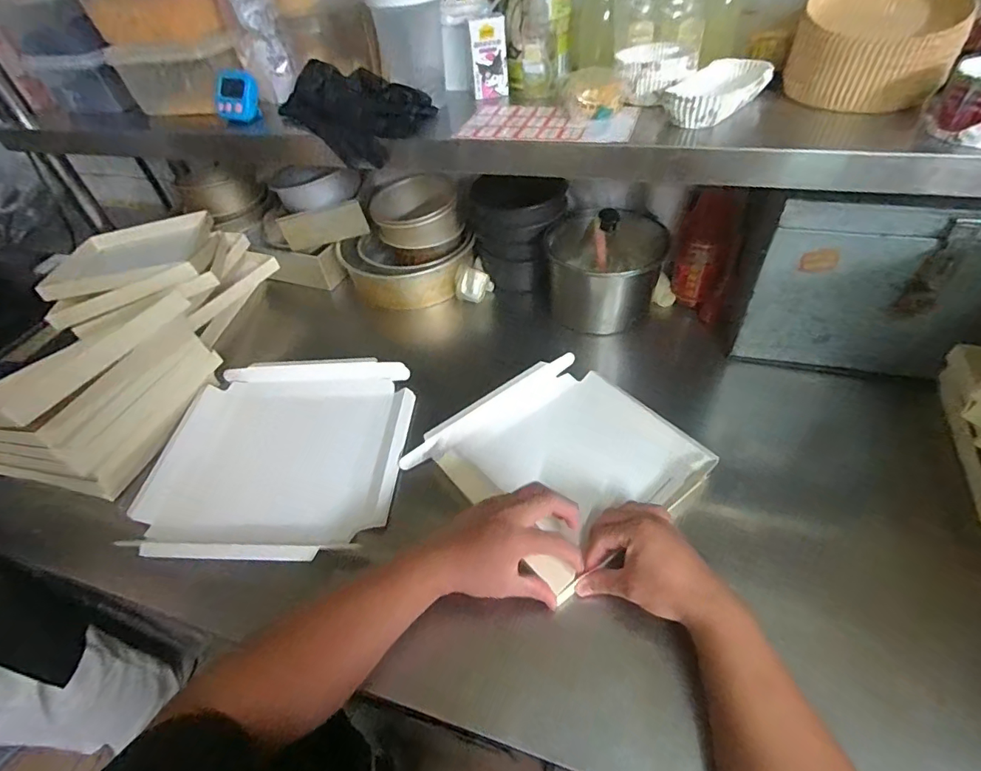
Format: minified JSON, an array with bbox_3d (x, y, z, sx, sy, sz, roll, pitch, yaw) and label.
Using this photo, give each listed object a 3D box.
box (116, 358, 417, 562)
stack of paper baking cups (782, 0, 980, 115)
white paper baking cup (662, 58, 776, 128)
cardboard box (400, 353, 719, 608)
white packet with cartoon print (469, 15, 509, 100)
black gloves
[{"bbox_3d":[-0.284,0.091,0.670,0.338,0.059,0.327,0,49,7],"label":"box"},{"bbox_3d":[0.404,-0.364,0.508,0.147,0.091,0.130,21,54,23],"label":"stack of paper baking cups"},{"bbox_3d":[0.248,-0.330,0.540,0.083,0.029,0.137,30,58,29],"label":"white paper baking cup"},{"bbox_3d":[0.096,0.085,0.616,0.279,0.049,0.276,-32,53,-21],"label":"cardboard box"},{"bbox_3d":[-0.001,-0.431,0.637,0.045,0.088,0.016,-3,48,4],"label":"white packet with cartoon print"},{"bbox_3d":[-0.189,-0.372,0.655,0.215,0.064,0.135,33,59,30],"label":"black gloves"}]

